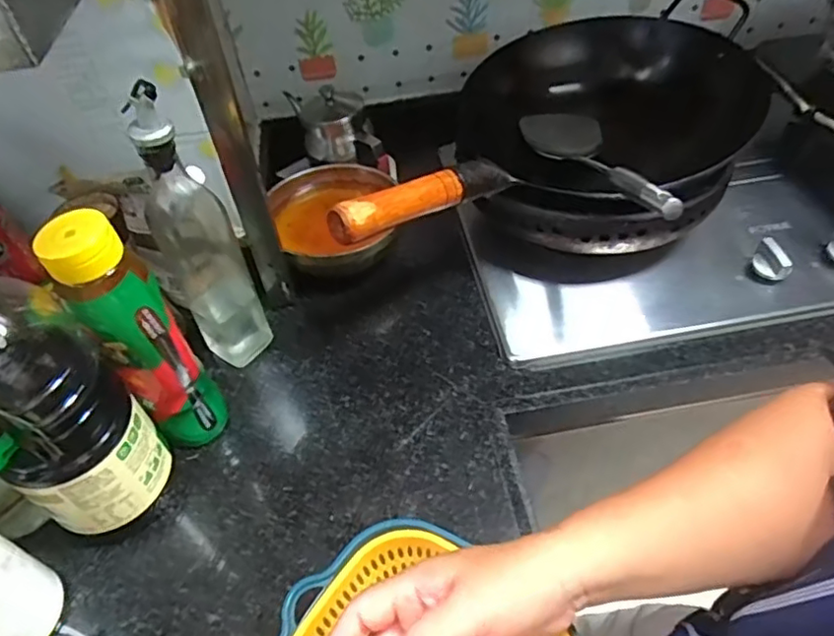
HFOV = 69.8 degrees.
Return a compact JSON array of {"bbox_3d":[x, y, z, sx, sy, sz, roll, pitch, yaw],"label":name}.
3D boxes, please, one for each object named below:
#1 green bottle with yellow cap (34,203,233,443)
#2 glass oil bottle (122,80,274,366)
[{"bbox_3d":[-0.227,0.025,0.508,0.060,0.246,0.058,-33,54,-21],"label":"green bottle with yellow cap"},{"bbox_3d":[-0.205,-0.073,0.560,0.067,0.299,0.080,-21,50,-12],"label":"glass oil bottle"}]

